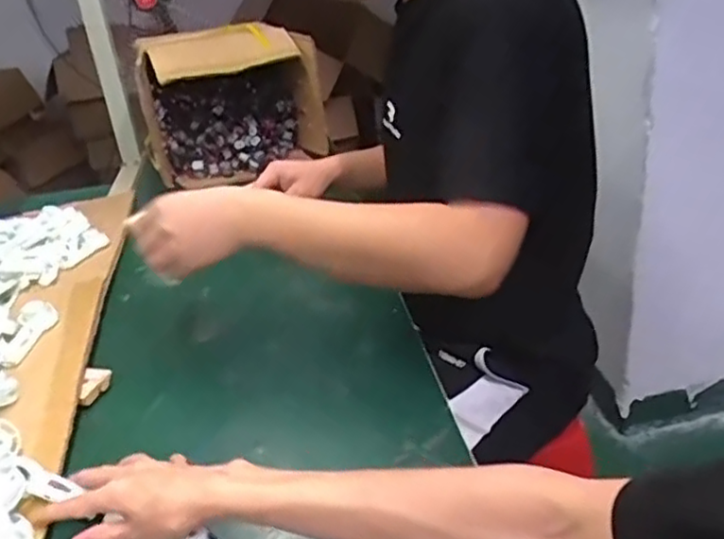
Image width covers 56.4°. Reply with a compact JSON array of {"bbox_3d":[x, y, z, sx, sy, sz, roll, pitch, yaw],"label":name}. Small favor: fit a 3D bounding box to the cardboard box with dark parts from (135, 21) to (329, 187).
[{"bbox_3d":[-0.246,-0.322,1.298,0.331,0.241,0.180,-11,27,-12],"label":"cardboard box with dark parts"}]

